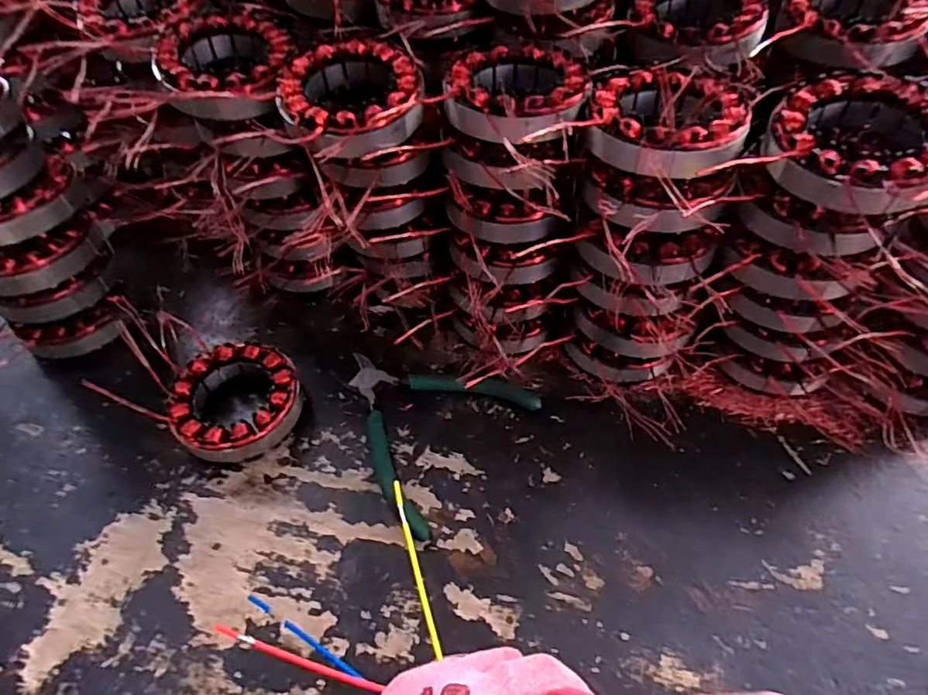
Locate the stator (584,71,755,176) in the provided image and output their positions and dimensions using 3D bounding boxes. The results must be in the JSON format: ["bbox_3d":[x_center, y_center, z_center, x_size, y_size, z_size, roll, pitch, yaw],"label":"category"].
[{"bbox_3d":[0.113,-0.129,0.313,0.084,0.025,0.088,-1,55,1],"label":"stator"}]

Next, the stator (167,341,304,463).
[{"bbox_3d":[-0.164,0.037,0.398,0.086,0.029,0.085,-1,55,1],"label":"stator"}]

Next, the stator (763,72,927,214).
[{"bbox_3d":[0.206,-0.105,0.290,0.086,0.031,0.089,-1,55,1],"label":"stator"}]

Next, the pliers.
[{"bbox_3d":[-0.035,0.045,0.396,0.134,0.020,0.127,35,63,23],"label":"pliers"}]

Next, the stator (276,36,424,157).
[{"bbox_3d":[-0.068,-0.150,0.340,0.083,0.031,0.089,-1,55,1],"label":"stator"}]

